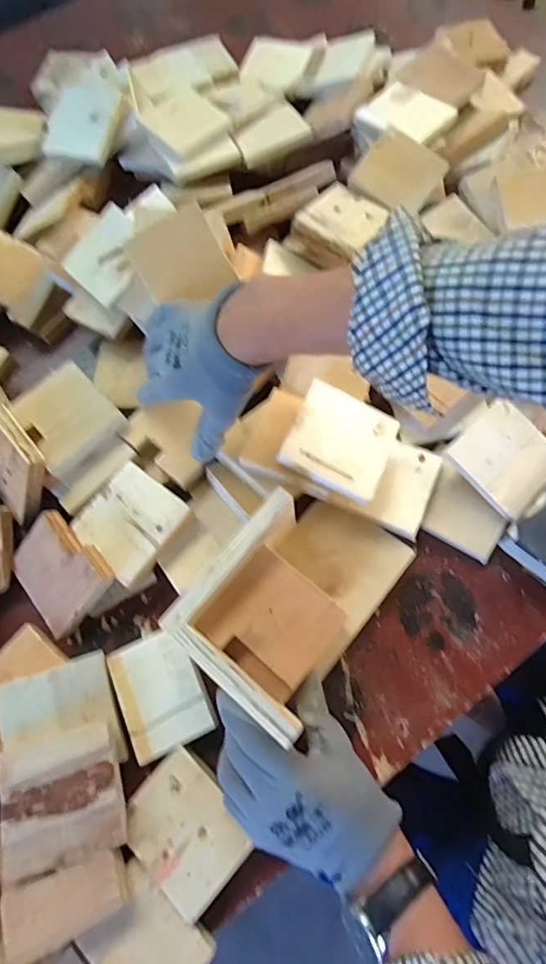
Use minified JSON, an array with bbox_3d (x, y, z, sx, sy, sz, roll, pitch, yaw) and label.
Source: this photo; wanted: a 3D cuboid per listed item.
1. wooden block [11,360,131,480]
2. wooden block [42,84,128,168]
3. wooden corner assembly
[{"bbox_3d":[-0.207,-0.064,0.487,0.085,0.028,0.091,-43,73,-13],"label":"wooden block"},{"bbox_3d":[-0.242,-0.466,0.624,0.104,0.018,0.107,20,92,13],"label":"wooden block"},{"bbox_3d":[0.004,0.099,0.382,0.120,0.044,0.135,38,75,15],"label":"wooden corner assembly"}]

